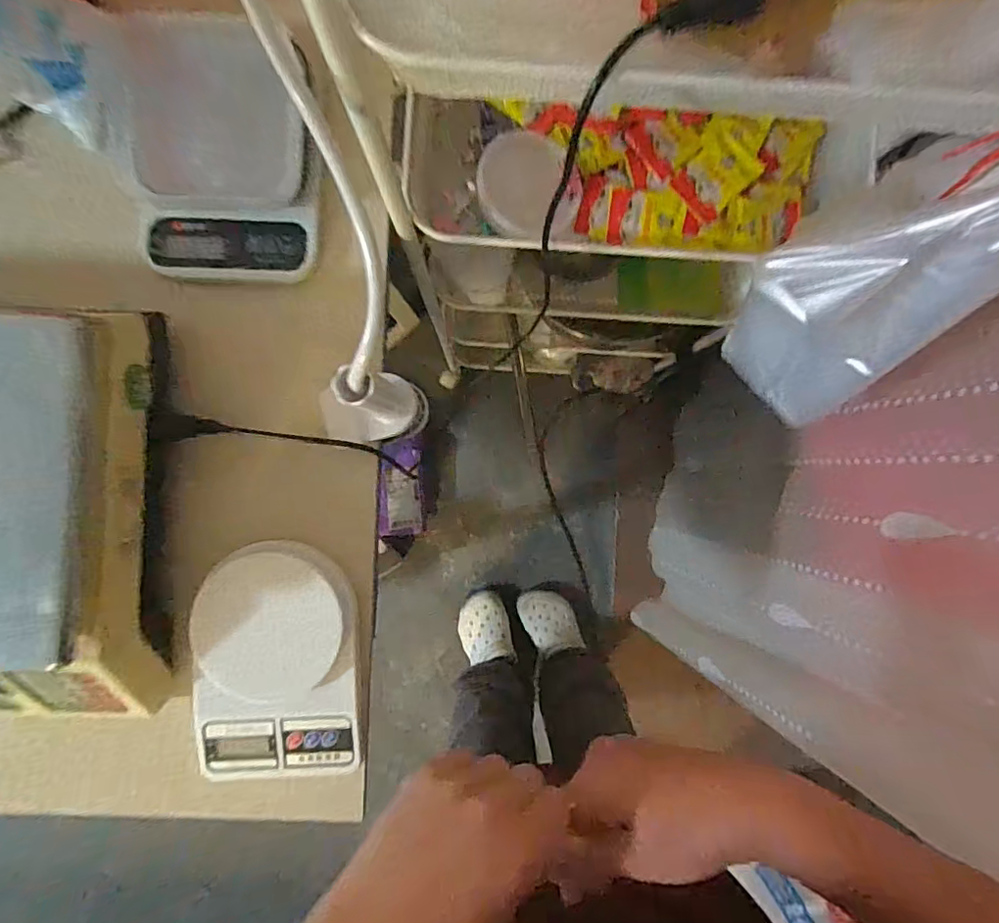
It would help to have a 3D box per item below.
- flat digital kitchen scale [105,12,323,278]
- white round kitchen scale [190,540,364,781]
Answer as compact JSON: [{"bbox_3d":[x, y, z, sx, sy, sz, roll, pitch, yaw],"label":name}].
[{"bbox_3d":[-0.219,-0.242,0.433,0.143,0.023,0.185,0,105,-5],"label":"flat digital kitchen scale"},{"bbox_3d":[-0.183,0.164,0.439,0.133,0.040,0.198,-2,90,-2],"label":"white round kitchen scale"}]

